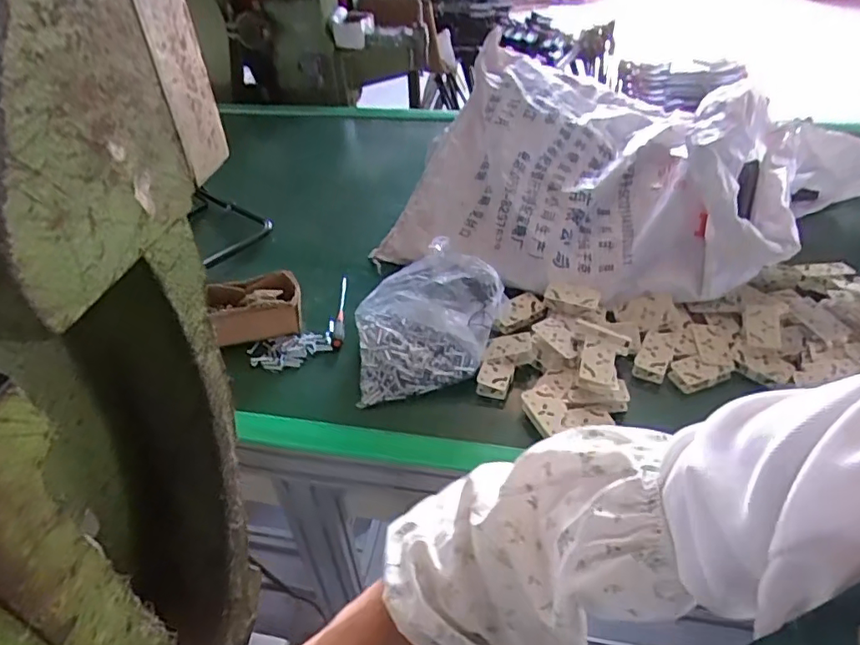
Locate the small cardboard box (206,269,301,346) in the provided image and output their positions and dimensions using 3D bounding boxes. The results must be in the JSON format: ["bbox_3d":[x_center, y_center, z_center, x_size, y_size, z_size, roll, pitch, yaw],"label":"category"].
[{"bbox_3d":[-0.271,-0.023,0.902,0.139,0.068,0.099,-9,42,-7],"label":"small cardboard box"}]

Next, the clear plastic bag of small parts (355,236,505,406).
[{"bbox_3d":[-0.007,-0.011,0.826,0.204,0.106,0.203,-8,42,-5],"label":"clear plastic bag of small parts"}]

